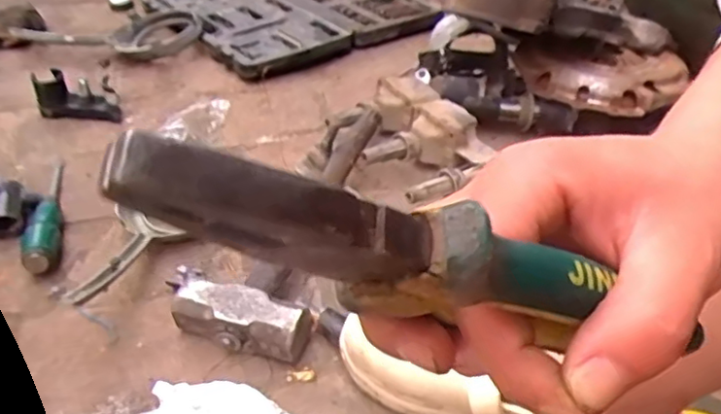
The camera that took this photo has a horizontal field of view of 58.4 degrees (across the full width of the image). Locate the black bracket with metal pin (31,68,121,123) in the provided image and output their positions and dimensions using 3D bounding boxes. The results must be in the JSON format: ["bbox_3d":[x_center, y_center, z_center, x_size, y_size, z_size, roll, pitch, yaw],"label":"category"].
[{"bbox_3d":[-0.333,-0.129,0.761,0.092,0.048,0.041,11,39,9],"label":"black bracket with metal pin"}]

